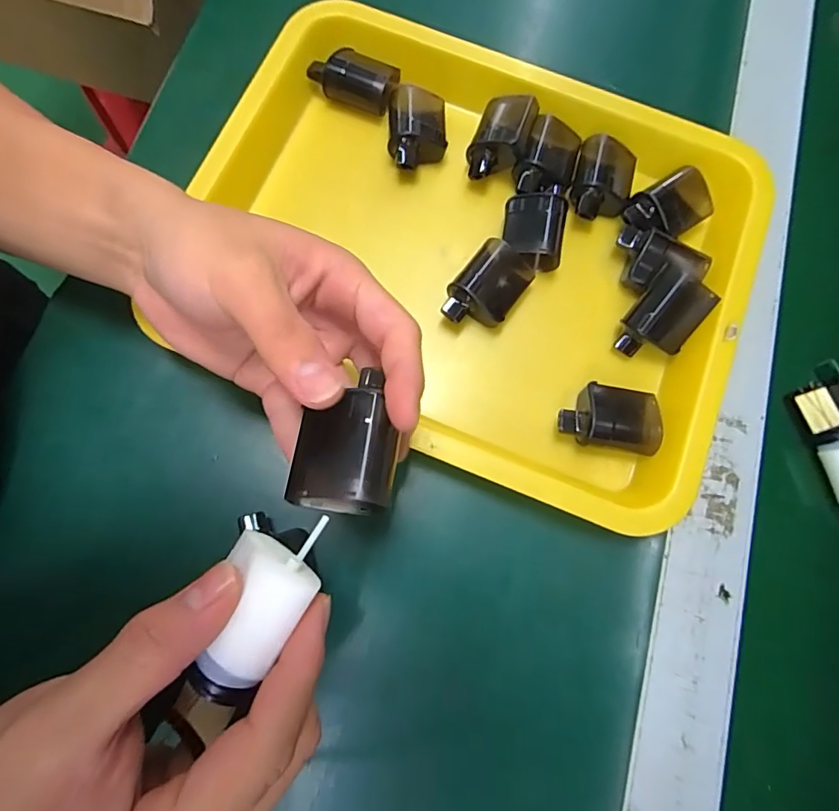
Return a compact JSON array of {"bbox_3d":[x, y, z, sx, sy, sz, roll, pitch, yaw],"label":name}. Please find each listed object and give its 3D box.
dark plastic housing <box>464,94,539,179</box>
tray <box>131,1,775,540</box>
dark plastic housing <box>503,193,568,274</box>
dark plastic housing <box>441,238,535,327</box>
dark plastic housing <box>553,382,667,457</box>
[{"bbox_3d":[0.052,-0.172,0.321,0.035,0.026,0.054,17,76,3],"label":"dark plastic housing"},{"bbox_3d":[0.026,-0.099,0.308,0.345,0.039,0.262,21,76,4],"label":"tray"},{"bbox_3d":[0.071,-0.107,0.310,0.035,0.026,0.046,6,76,0],"label":"dark plastic housing"},{"bbox_3d":[0.043,-0.072,0.299,0.035,0.029,0.060,37,78,8],"label":"dark plastic housing"},{"bbox_3d":[0.110,0.007,0.287,0.056,0.019,0.037,11,76,2],"label":"dark plastic housing"}]

